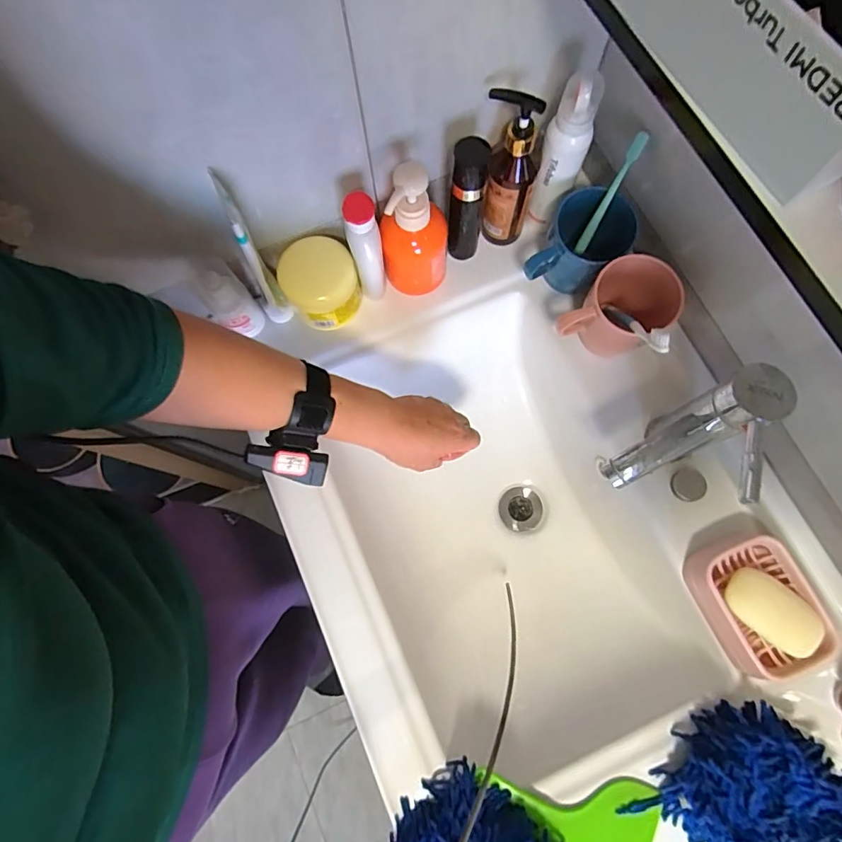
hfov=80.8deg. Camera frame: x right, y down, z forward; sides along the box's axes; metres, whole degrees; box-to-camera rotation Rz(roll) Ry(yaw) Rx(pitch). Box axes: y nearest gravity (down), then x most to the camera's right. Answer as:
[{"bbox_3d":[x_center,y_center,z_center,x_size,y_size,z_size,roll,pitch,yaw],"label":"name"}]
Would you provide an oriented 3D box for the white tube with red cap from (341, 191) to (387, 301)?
[{"bbox_3d":[-0.056,-0.178,0.517,0.031,0.141,0.041,-8,76,0],"label":"white tube with red cap"}]

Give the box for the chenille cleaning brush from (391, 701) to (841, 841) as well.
[{"bbox_3d":[0.172,0.367,0.423,0.394,0.054,0.160,-12,76,-1],"label":"chenille cleaning brush"}]

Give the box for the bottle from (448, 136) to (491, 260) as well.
[{"bbox_3d":[0.049,-0.233,0.533,0.038,0.154,0.040,3,76,3],"label":"bottle"}]

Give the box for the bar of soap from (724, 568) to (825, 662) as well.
[{"bbox_3d":[0.331,0.177,0.464,0.084,0.018,0.052,37,80,10],"label":"bar of soap"}]

